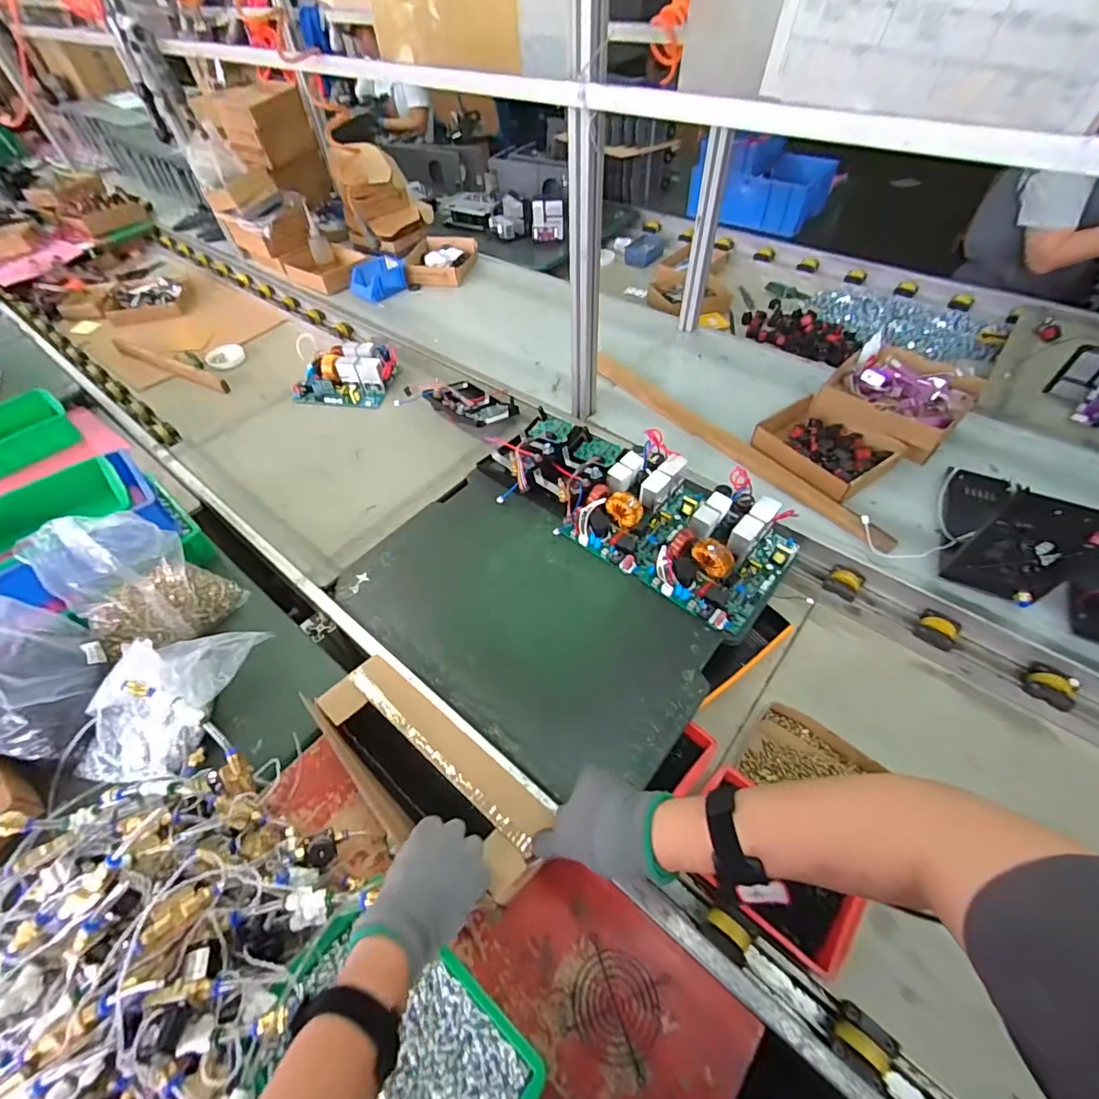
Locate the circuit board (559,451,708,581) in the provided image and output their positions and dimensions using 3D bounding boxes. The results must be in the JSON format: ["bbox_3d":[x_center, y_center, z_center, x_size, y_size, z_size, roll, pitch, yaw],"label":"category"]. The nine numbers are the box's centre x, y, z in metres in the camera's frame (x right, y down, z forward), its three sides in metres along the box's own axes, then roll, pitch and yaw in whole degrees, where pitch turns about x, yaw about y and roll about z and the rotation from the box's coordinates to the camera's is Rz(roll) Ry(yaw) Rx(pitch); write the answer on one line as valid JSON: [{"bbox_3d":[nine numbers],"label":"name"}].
[{"bbox_3d":[0.167,-0.078,0.873,0.194,0.063,0.238,30,59,23],"label":"circuit board"}]

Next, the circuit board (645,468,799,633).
[{"bbox_3d":[0.292,-0.003,0.806,0.183,0.071,0.249,35,62,26],"label":"circuit board"}]

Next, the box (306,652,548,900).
[{"bbox_3d":[-0.147,0.244,0.564,0.319,0.050,0.127,27,61,24],"label":"box"}]

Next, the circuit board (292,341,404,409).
[{"bbox_3d":[-0.498,-0.427,1.209,0.231,0.078,0.169,8,53,9],"label":"circuit board"}]

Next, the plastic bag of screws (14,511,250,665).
[{"bbox_3d":[-0.626,0.055,0.754,0.159,0.202,0.179,33,61,25],"label":"plastic bag of screws"}]

